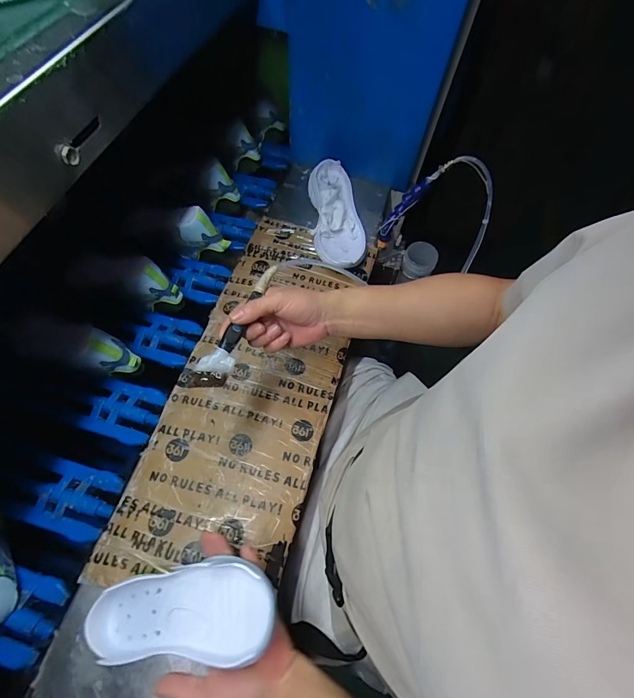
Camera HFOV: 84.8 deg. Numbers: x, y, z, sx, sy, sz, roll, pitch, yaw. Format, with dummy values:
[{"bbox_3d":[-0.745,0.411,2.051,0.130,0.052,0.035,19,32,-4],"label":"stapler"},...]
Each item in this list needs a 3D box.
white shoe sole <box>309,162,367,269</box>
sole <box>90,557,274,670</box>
[{"bbox_3d":[0.043,-0.268,0.706,0.102,0.051,0.272,-2,65,-8],"label":"white shoe sole"},{"bbox_3d":[-0.148,0.282,0.372,0.224,0.039,0.083,-17,63,15],"label":"sole"}]

